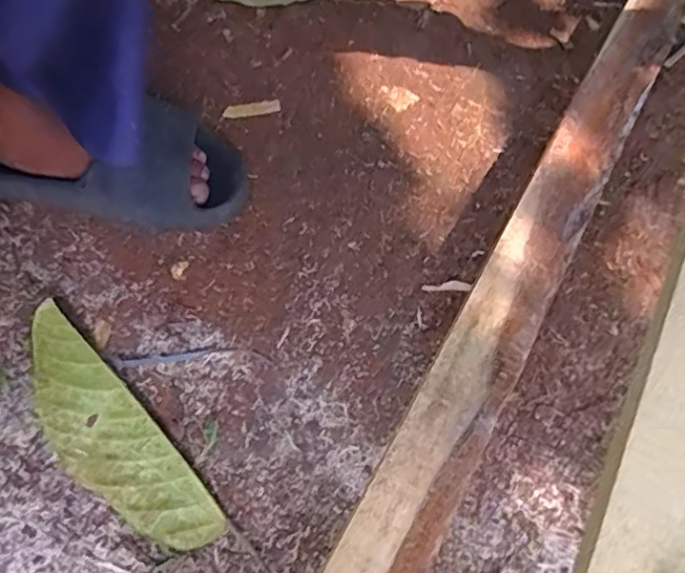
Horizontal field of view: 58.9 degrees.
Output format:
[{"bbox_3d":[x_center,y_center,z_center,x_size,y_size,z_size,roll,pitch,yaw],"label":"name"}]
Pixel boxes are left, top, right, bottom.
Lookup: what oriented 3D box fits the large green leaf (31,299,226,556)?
[{"bbox_3d":[-0.195,0.123,0.497,0.072,0.023,0.234,-40,75,-16],"label":"large green leaf"}]

